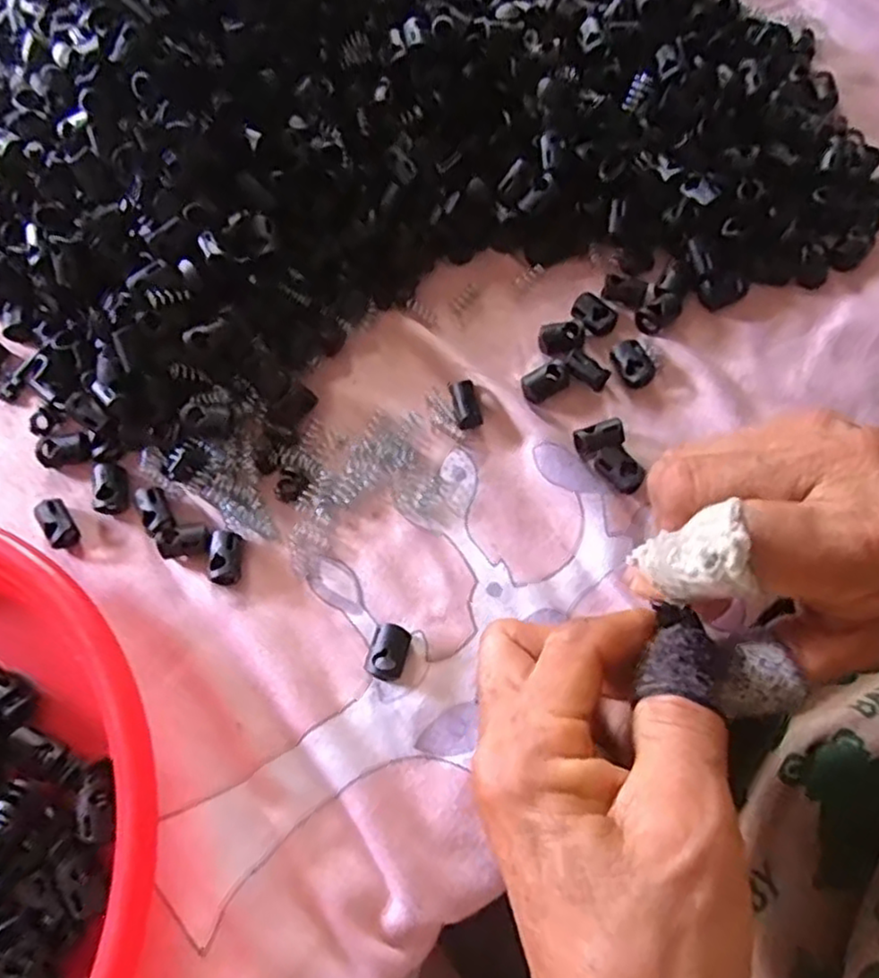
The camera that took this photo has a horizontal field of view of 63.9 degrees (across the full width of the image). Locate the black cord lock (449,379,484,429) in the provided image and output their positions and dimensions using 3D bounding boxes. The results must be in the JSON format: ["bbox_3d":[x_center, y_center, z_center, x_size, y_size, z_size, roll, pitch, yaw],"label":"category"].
[{"bbox_3d":[0.011,-0.036,0.299,0.011,0.010,0.020,-15,66,-3],"label":"black cord lock"}]

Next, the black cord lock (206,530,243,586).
[{"bbox_3d":[-0.085,0.027,0.279,0.013,0.010,0.020,0,66,3],"label":"black cord lock"}]

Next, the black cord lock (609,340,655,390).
[{"bbox_3d":[0.085,-0.055,0.306,0.016,0.007,0.020,-22,66,-6],"label":"black cord lock"}]

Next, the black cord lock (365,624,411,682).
[{"bbox_3d":[-0.019,0.061,0.263,0.014,0.008,0.020,12,67,9],"label":"black cord lock"}]

